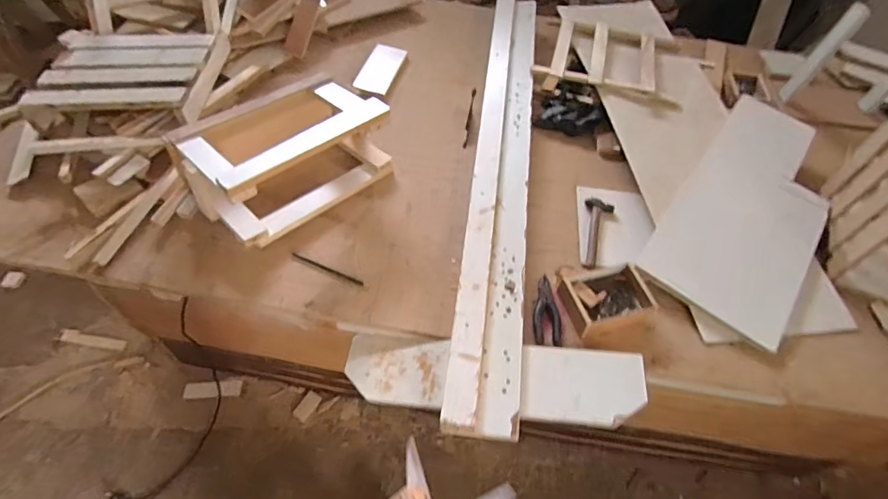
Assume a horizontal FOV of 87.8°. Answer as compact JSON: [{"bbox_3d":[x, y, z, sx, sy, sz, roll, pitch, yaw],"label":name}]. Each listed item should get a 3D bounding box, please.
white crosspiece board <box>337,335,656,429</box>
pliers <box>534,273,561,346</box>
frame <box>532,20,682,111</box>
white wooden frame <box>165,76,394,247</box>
[{"bbox_3d":[0.075,0.210,0.764,0.482,0.015,0.122,3,54,9],"label":"white crosspiece board"},{"bbox_3d":[0.189,0.110,0.846,0.049,0.017,0.141,7,58,1],"label":"pliers"},{"bbox_3d":[0.450,-0.517,1.247,0.371,0.034,0.289,18,53,7],"label":"frame"},{"bbox_3d":[-0.324,-0.202,0.935,0.257,0.159,0.378,40,62,20],"label":"white wooden frame"}]

